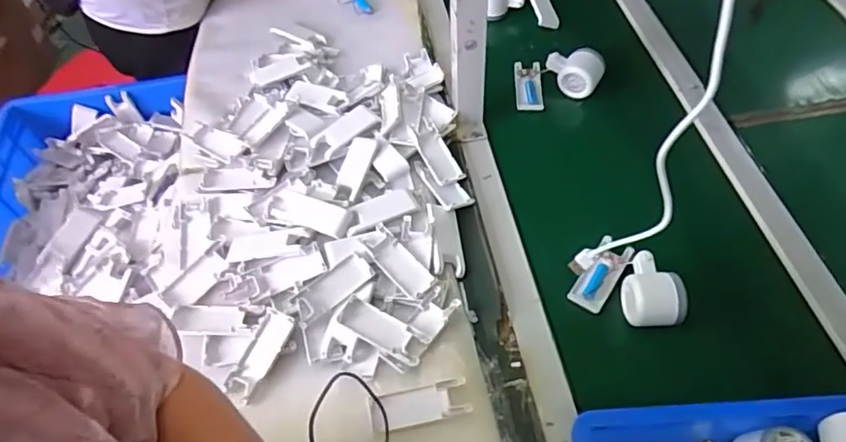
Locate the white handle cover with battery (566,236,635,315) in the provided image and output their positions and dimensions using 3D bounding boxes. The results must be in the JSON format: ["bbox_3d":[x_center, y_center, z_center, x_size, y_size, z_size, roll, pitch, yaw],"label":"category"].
[{"bbox_3d":[0.215,0.066,0.660,0.038,0.026,0.095,31,63,22],"label":"white handle cover with battery"}]

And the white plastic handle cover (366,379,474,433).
[{"bbox_3d":[-0.004,0.192,0.572,0.102,0.016,0.036,-10,56,-4],"label":"white plastic handle cover"}]

